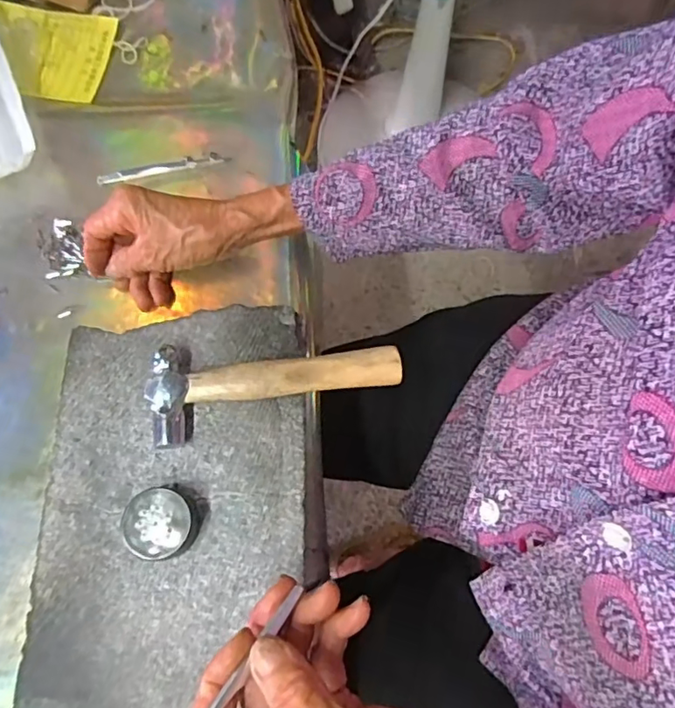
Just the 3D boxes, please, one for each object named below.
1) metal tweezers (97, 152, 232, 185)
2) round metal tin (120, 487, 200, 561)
[{"bbox_3d":[-0.147,-0.157,0.462,0.109,0.011,0.012,-11,69,-4],"label":"metal tweezers"},{"bbox_3d":[-0.099,0.095,0.308,0.036,0.023,0.036,0,71,0],"label":"round metal tin"}]

